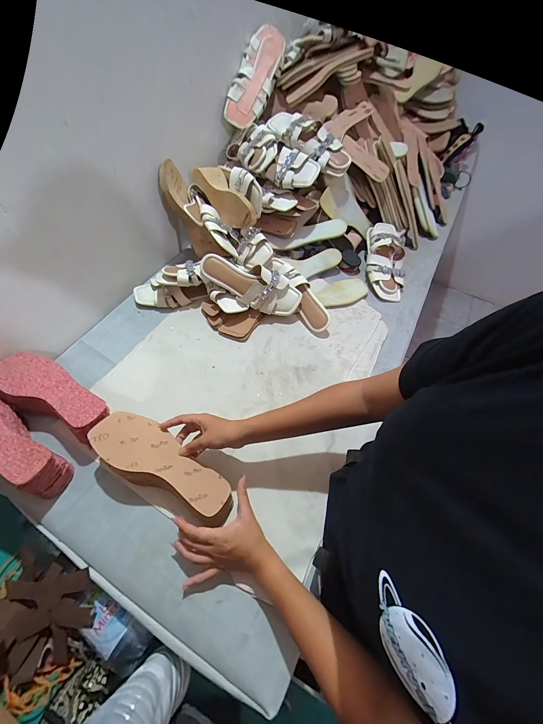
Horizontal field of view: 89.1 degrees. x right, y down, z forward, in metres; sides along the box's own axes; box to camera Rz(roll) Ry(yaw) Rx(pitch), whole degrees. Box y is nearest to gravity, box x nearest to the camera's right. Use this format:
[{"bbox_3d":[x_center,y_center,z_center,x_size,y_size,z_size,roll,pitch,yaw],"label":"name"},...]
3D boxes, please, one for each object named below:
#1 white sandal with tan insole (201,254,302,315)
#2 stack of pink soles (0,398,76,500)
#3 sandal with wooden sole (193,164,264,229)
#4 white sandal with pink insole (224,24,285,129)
[{"bbox_3d":[-0.049,-0.186,0.662,0.243,0.100,0.055,22,19,-3],"label":"white sandal with tan insole"},{"bbox_3d":[-0.453,0.135,0.478,0.234,0.102,0.082,24,60,14],"label":"stack of pink soles"},{"bbox_3d":[-0.106,-0.427,0.698,0.104,0.083,0.199,-33,64,-20],"label":"sandal with wooden sole"},{"bbox_3d":[-0.041,-0.692,0.687,0.077,0.195,0.072,0,45,-52],"label":"white sandal with pink insole"}]

